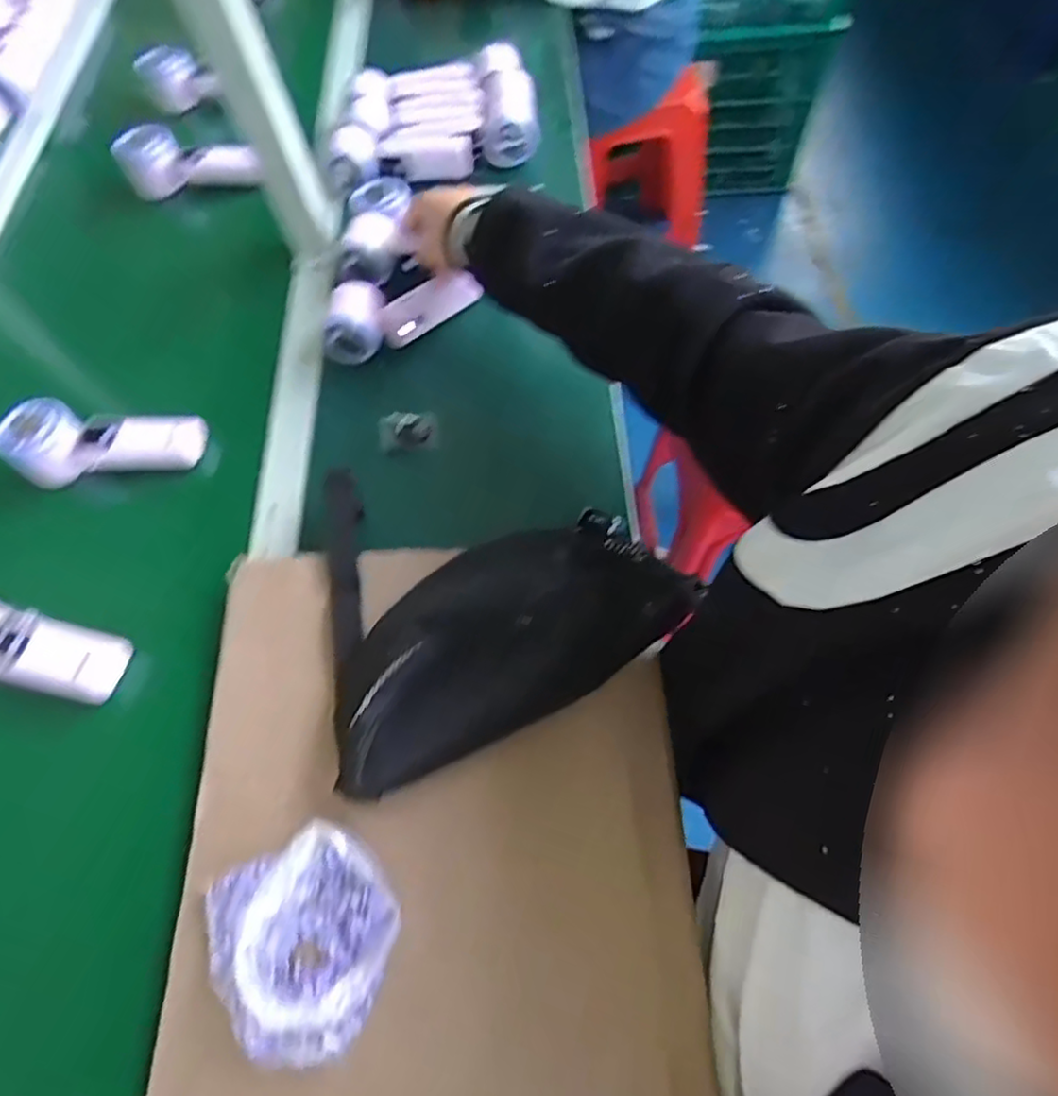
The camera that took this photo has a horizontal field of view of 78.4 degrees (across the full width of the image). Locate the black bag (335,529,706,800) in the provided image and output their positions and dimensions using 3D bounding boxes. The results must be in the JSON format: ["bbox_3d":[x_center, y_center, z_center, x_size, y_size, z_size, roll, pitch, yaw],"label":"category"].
[{"bbox_3d":[-0.020,0.058,0.479,0.290,0.066,0.126,-27,64,-10],"label":"black bag"}]

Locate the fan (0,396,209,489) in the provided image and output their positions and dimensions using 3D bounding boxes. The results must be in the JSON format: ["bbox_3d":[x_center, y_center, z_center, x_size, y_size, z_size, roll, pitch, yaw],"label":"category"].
[{"bbox_3d":[-0.397,-0.096,0.619,0.172,0.045,0.060,-2,62,-11],"label":"fan"}]

